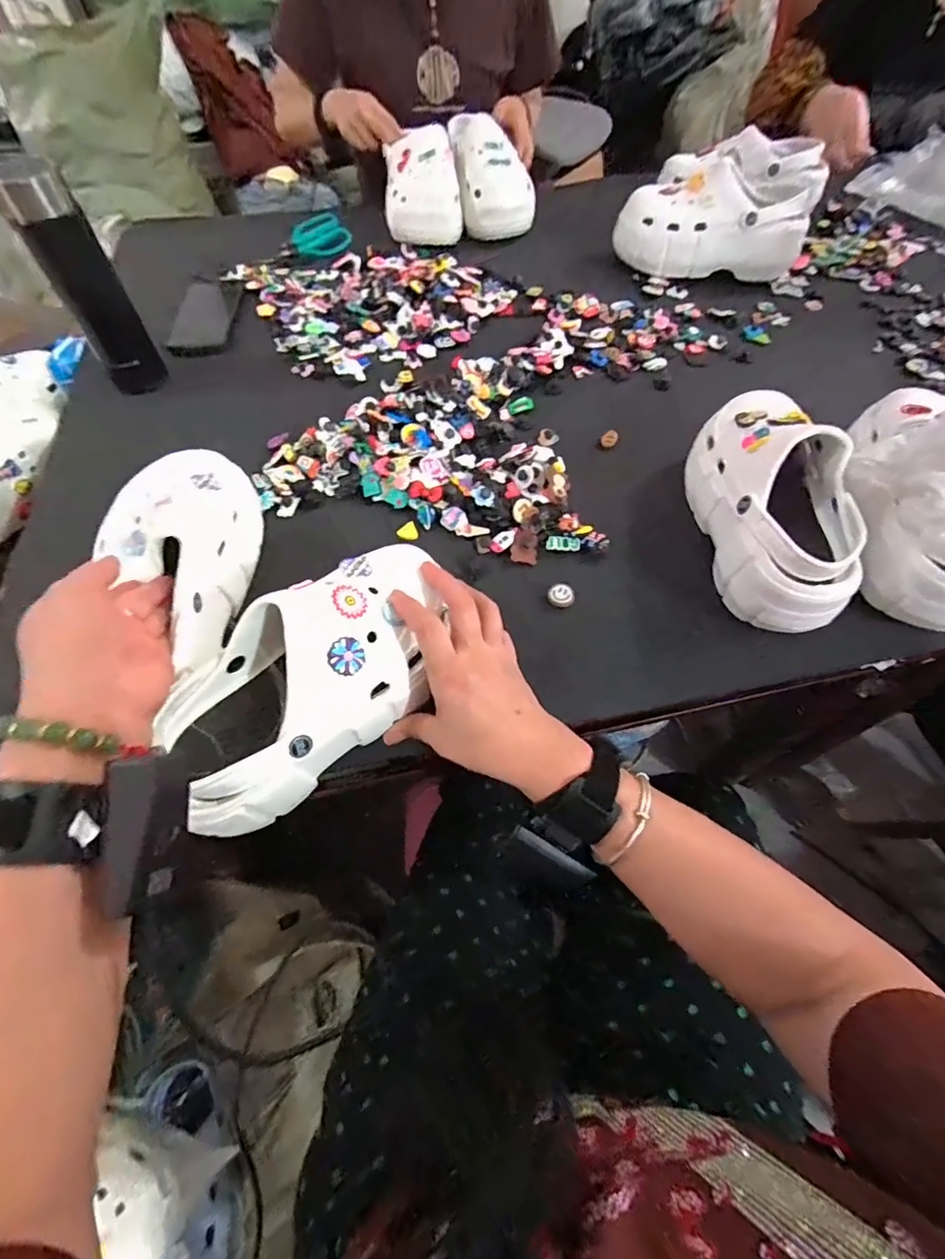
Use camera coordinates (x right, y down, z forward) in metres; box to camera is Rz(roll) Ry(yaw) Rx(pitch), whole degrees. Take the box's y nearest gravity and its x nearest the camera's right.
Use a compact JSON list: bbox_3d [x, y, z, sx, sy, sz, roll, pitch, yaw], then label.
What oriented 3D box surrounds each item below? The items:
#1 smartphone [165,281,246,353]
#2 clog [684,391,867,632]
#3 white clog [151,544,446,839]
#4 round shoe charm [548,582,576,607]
[{"bbox_3d":[-0.360,-0.428,0.707,0.077,0.017,0.158,-1,59,-1],"label":"smartphone"},{"bbox_3d":[0.265,-0.116,0.465,0.092,0.104,0.231,1,59,0],"label":"clog"},{"bbox_3d":[-0.109,0.029,0.368,0.219,0.086,0.105,-35,66,-19],"label":"white clog"},{"bbox_3d":[0.081,-0.032,0.475,0.025,0.009,0.021,39,66,20],"label":"round shoe charm"}]

